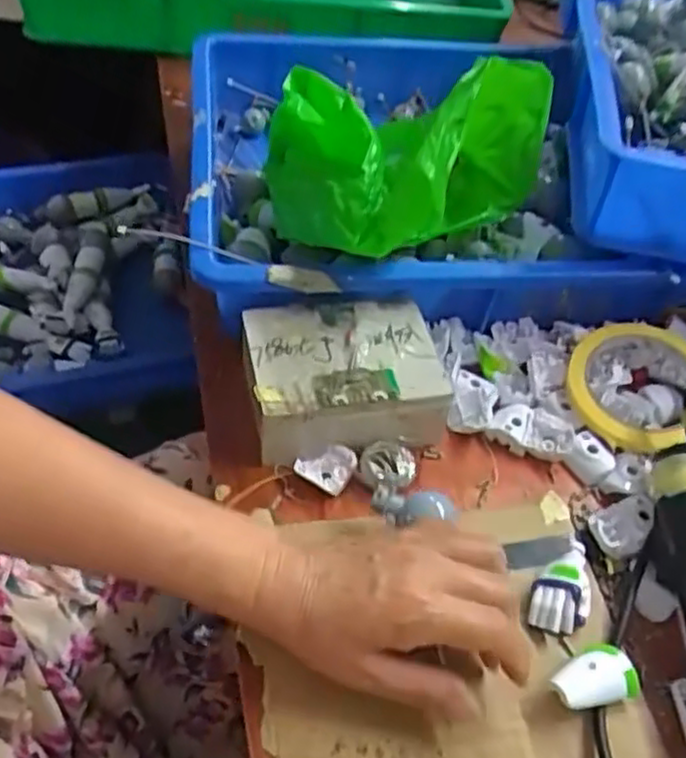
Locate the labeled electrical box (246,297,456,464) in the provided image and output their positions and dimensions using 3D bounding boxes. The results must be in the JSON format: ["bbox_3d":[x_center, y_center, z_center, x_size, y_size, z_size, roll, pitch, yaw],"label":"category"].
[{"bbox_3d":[0.000,0.002,0.487,0.120,0.059,0.092,-6,48,-9],"label":"labeled electrical box"}]

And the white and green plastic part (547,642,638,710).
[{"bbox_3d":[0.128,0.155,0.379,0.049,0.021,0.030,-11,49,-14],"label":"white and green plastic part"}]

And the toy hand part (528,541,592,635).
[{"bbox_3d":[0.127,0.117,0.412,0.030,0.017,0.059,28,51,21],"label":"toy hand part"}]

